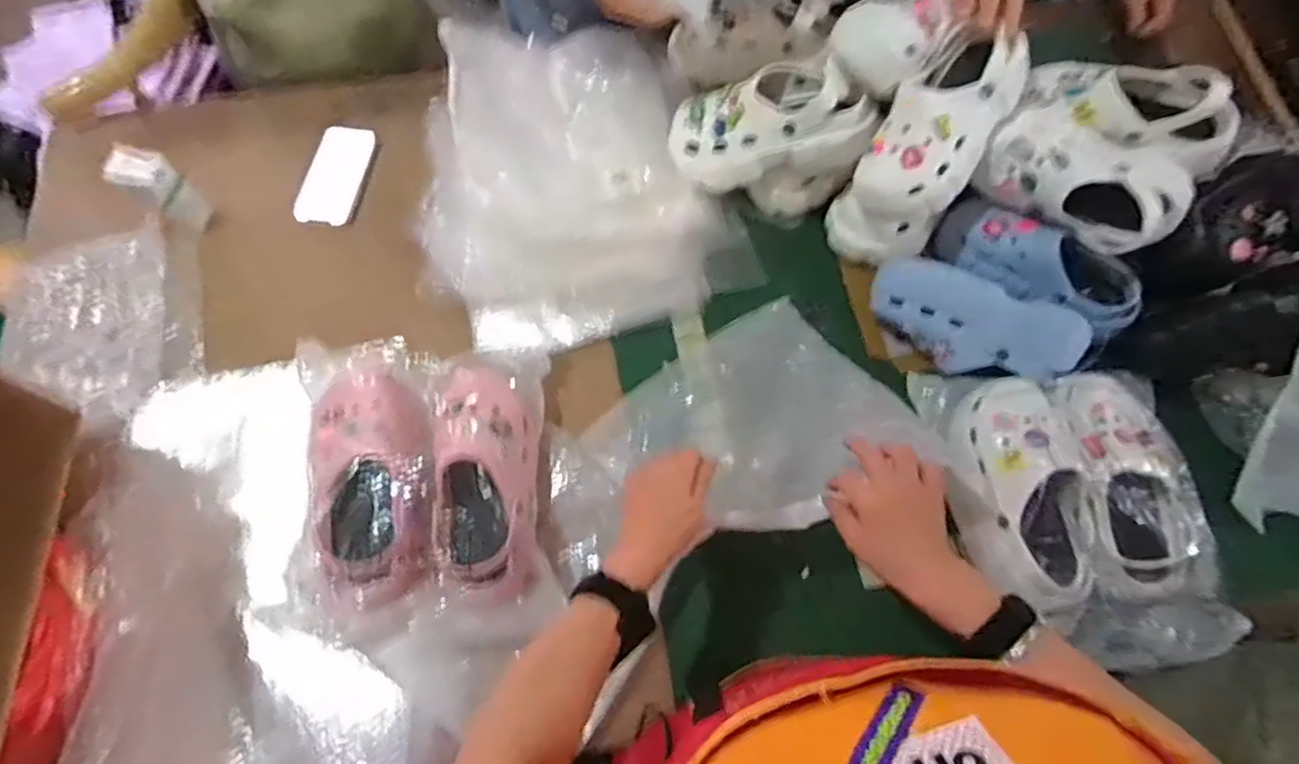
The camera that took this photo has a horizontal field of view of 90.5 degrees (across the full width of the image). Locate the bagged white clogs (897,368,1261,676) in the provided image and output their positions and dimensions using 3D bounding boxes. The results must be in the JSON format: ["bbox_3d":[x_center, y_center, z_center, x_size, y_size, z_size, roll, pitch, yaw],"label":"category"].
[{"bbox_3d":[0.455,0.132,0.699,0.262,0.092,0.318,-1,69,0],"label":"bagged white clogs"}]

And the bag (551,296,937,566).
[{"bbox_3d":[0.079,0.066,0.720,0.402,0.161,0.268,-31,72,-11],"label":"bag"}]

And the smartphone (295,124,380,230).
[{"bbox_3d":[-0.450,-0.300,0.930,0.084,0.015,0.164,5,69,2],"label":"smartphone"}]

